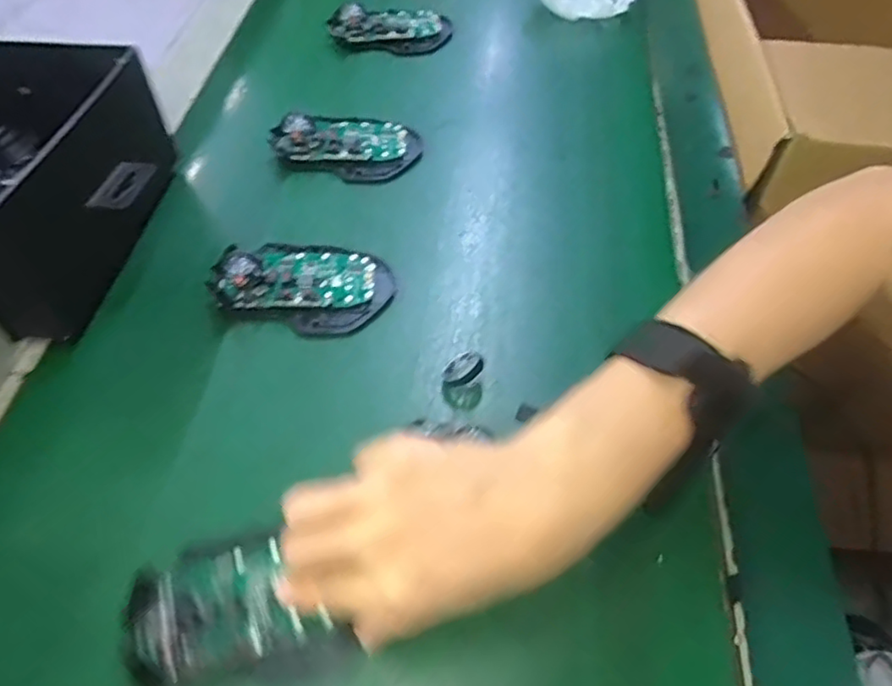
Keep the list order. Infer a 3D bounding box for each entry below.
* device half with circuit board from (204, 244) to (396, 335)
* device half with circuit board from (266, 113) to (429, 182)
[{"bbox_3d":[-0.094,-0.042,0.418,0.109,0.025,0.070,15,53,10],"label":"device half with circuit board"},{"bbox_3d":[-0.079,-0.163,0.506,0.109,0.027,0.067,17,53,12],"label":"device half with circuit board"}]

